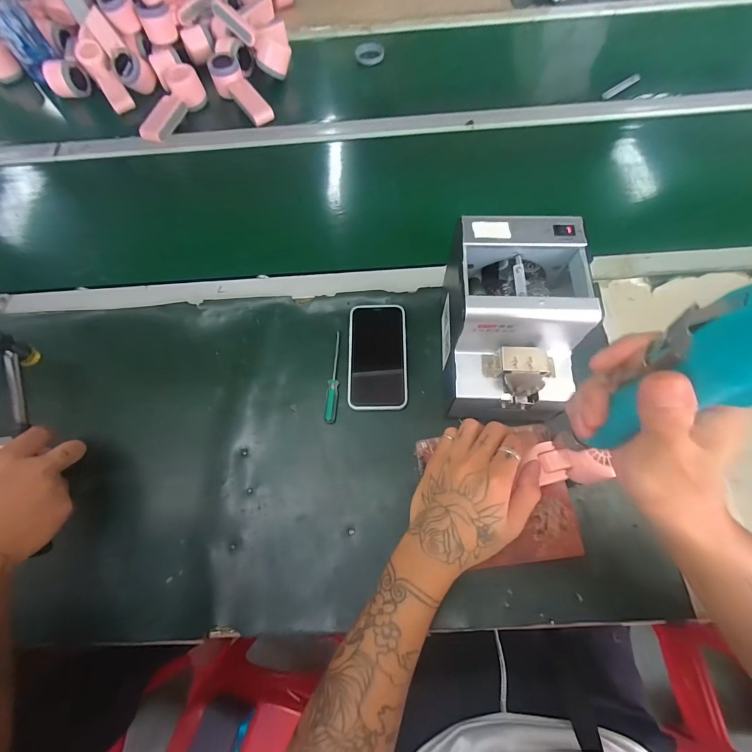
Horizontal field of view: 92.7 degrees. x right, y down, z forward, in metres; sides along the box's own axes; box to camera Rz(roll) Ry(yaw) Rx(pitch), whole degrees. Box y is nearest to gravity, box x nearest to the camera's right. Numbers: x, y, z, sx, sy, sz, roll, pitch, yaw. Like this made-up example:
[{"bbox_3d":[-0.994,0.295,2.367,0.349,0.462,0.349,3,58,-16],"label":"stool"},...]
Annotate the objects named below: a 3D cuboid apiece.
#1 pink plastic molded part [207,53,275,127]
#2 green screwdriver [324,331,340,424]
[{"bbox_3d":[-0.257,-0.541,0.687,0.057,0.037,0.167,-37,84,-12],"label":"pink plastic molded part"},{"bbox_3d":[-0.054,0.001,0.463,0.015,0.008,0.120,2,67,4],"label":"green screwdriver"}]

